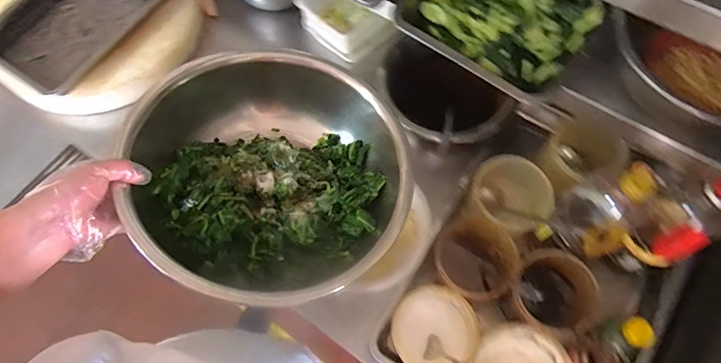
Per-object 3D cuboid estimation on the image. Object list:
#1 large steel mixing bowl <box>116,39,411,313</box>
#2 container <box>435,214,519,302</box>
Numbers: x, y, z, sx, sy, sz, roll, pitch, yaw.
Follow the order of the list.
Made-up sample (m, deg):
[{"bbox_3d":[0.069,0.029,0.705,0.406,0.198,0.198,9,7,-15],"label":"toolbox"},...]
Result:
[{"bbox_3d":[-0.128,-0.008,0.632,0.346,0.180,0.375,-30,69,-10],"label":"large steel mixing bowl"},{"bbox_3d":[0.195,0.133,0.727,0.123,0.086,0.127,-1,67,2],"label":"container"}]

